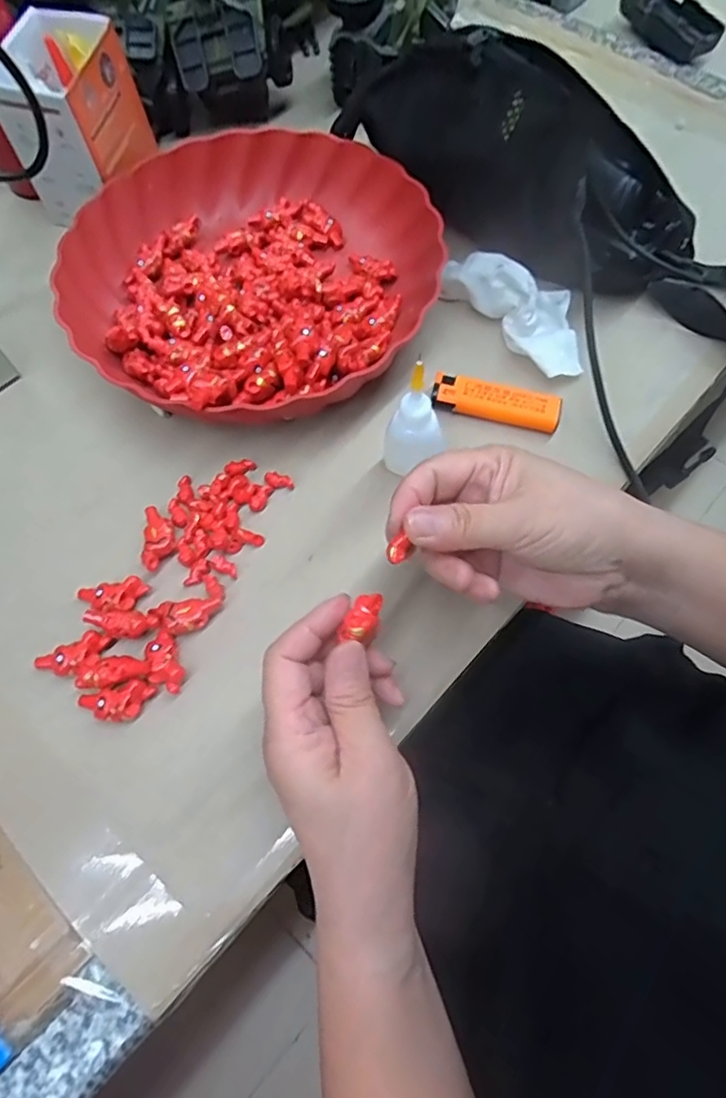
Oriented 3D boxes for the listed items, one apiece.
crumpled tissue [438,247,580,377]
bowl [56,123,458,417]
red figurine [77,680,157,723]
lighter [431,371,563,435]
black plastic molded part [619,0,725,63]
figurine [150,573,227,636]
[{"bbox_3d":[0.103,-0.165,0.386,0.041,0.035,0.119,-37,70,-16],"label":"crumpled tissue"},{"bbox_3d":[-0.079,-0.188,0.393,0.240,0.055,0.240,0,65,0],"label":"bowl"},{"bbox_3d":[-0.125,0.078,0.290,0.038,0.010,0.017,-12,65,-5],"label":"red figurine"},{"bbox_3d":[0.084,-0.092,0.364,0.079,0.016,0.022,13,65,7],"label":"lighter"},{"bbox_3d":[0.306,-0.527,0.568,0.056,0.017,0.121,-16,67,-6],"label":"black plastic molded part"},{"bbox_3d":[-0.092,0.032,0.312,0.038,0.013,0.024,-38,70,-16],"label":"figurine"}]

